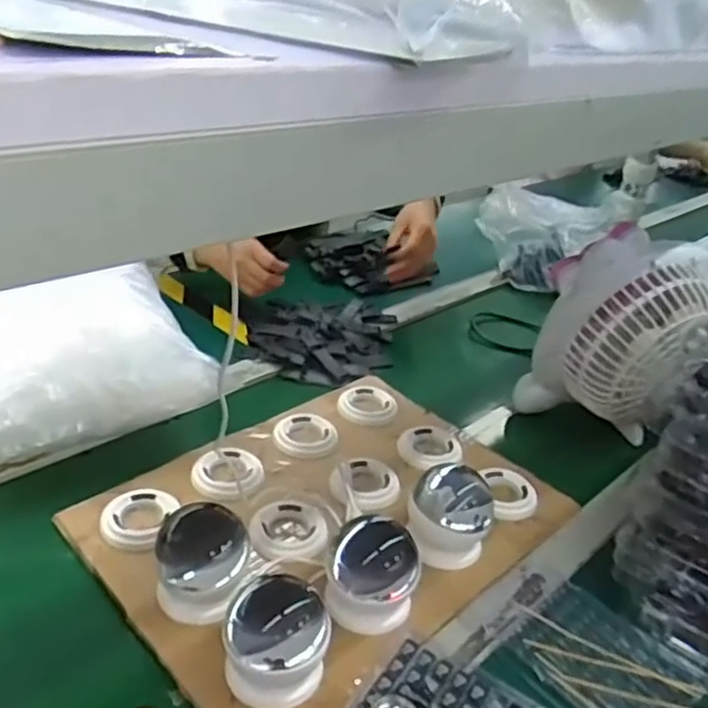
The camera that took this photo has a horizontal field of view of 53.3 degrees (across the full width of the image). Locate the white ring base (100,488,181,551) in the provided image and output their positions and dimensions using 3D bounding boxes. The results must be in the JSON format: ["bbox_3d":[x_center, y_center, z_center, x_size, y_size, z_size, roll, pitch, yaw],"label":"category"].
[{"bbox_3d":[-0.202,0.151,0.655,0.060,0.013,0.073,11,30,8],"label":"white ring base"}]

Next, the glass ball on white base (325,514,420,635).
[{"bbox_3d":[0.014,0.181,0.581,0.073,0.075,0.061,9,29,5],"label":"glass ball on white base"}]

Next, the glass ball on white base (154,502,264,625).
[{"bbox_3d":[-0.123,0.172,0.580,0.075,0.069,0.085,-7,32,-22],"label":"glass ball on white base"}]

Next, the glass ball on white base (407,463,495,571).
[{"bbox_3d":[0.089,0.142,0.649,0.073,0.092,0.074,5,29,-3],"label":"glass ball on white base"}]

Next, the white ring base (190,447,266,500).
[{"bbox_3d":[-0.129,0.122,0.718,0.072,0.014,0.075,1,30,-9],"label":"white ring base"}]

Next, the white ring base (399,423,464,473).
[{"bbox_3d":[0.088,0.105,0.799,0.074,0.014,0.067,-16,36,-34],"label":"white ring base"}]

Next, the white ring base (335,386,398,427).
[{"bbox_3d":[0.020,0.062,0.853,0.070,0.011,0.072,5,29,-3],"label":"white ring base"}]

